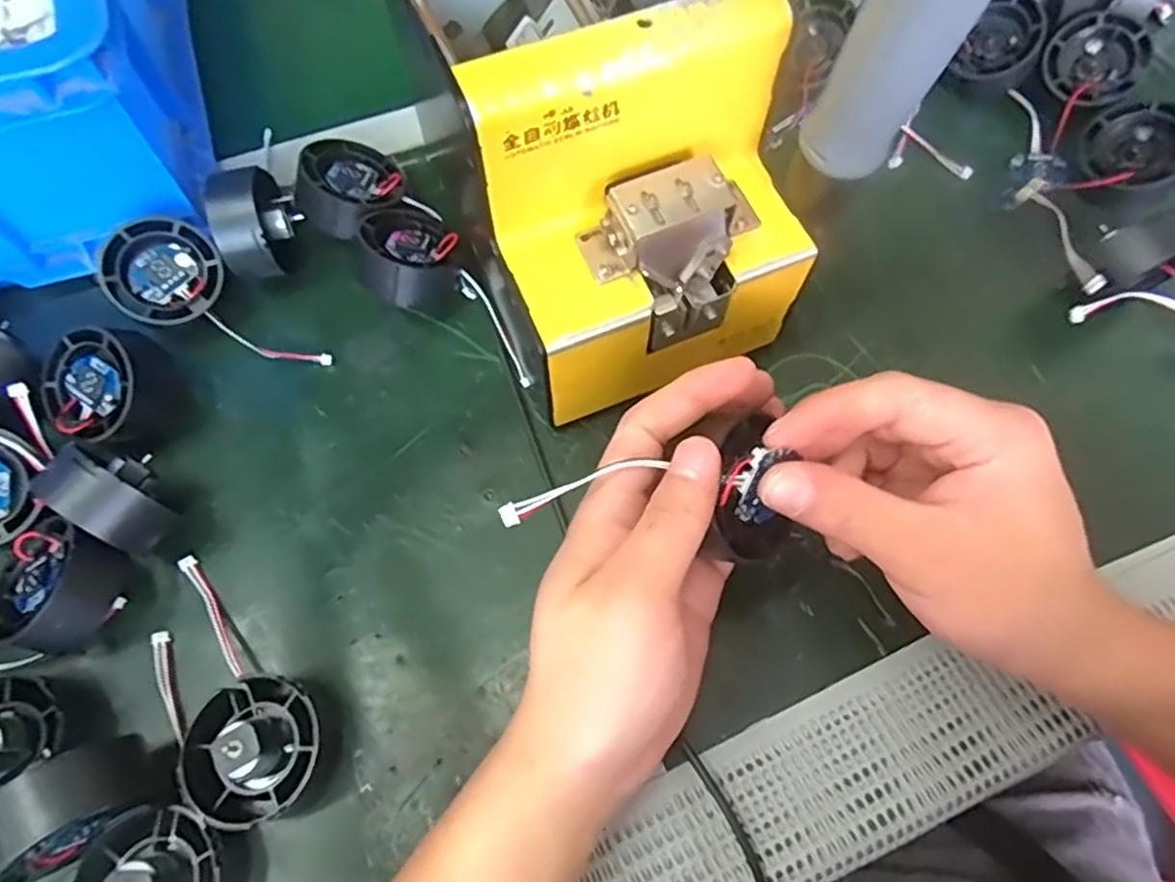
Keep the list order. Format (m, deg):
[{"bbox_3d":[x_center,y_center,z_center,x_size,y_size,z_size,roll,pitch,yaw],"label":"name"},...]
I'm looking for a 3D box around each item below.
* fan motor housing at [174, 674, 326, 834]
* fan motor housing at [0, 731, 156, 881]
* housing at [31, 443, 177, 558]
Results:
[{"bbox_3d":[-0.130,0.119,0.268,0.050,0.029,0.051,-1,66,1],"label":"fan motor housing"},{"bbox_3d":[-0.188,0.133,0.255,0.046,0.051,0.028,-35,69,-13],"label":"fan motor housing"},{"bbox_3d":[-0.202,0.025,0.301,0.053,0.060,0.029,30,70,14],"label":"housing"}]

